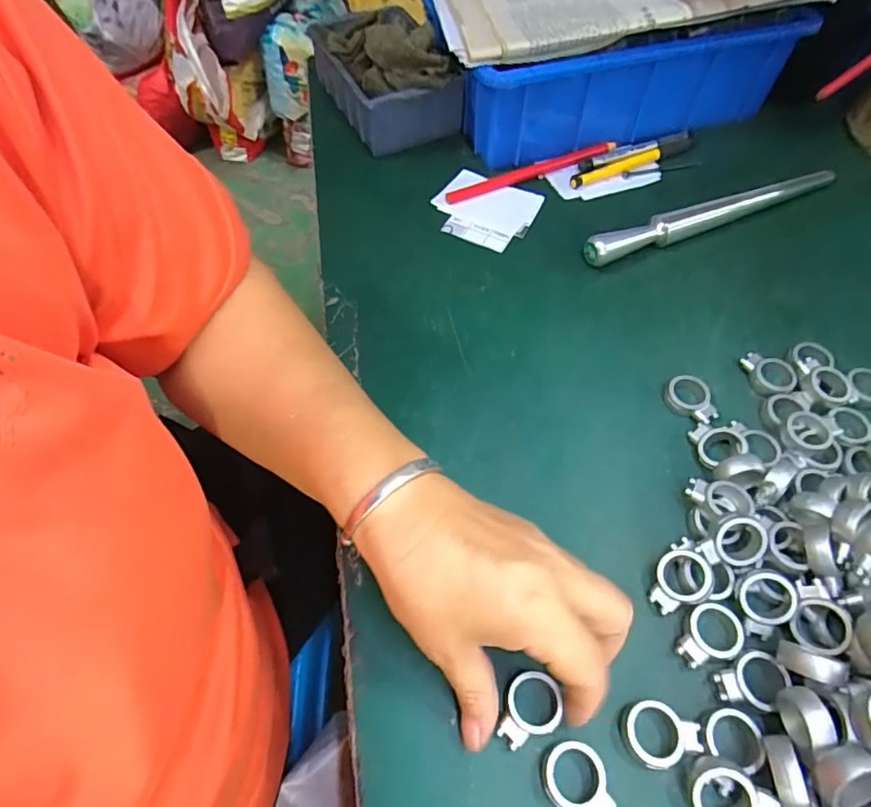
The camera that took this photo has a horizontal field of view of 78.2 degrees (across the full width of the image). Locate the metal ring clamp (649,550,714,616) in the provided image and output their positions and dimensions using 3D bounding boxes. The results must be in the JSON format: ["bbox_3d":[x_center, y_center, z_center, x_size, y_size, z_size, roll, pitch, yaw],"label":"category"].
[{"bbox_3d":[0.126,0.093,0.278,0.034,0.009,0.026,-43,50,3],"label":"metal ring clamp"}]

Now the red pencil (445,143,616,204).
[{"bbox_3d":[0.081,-0.196,0.452,0.154,0.010,0.014,-20,60,-10],"label":"red pencil"}]

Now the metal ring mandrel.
[{"bbox_3d":[0.217,-0.146,0.416,0.225,0.021,0.018,-19,59,-10],"label":"metal ring mandrel"}]

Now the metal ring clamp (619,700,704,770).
[{"bbox_3d":[0.103,0.151,0.245,0.034,0.010,0.026,3,58,4],"label":"metal ring clamp"}]

